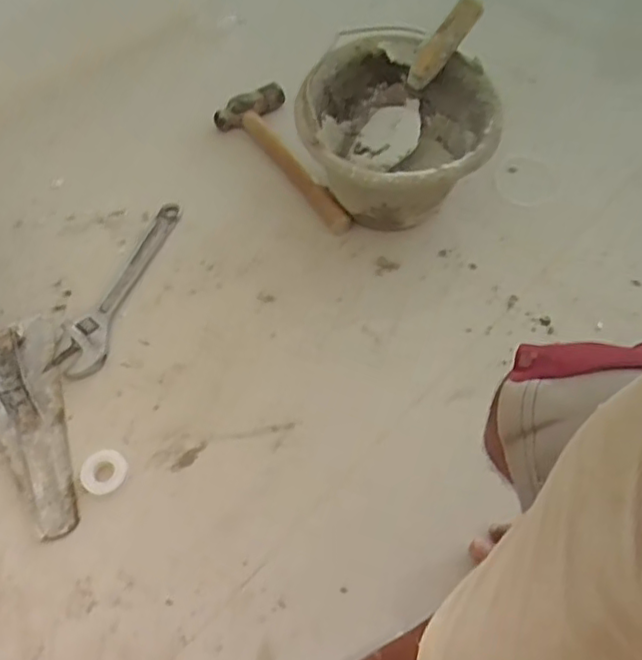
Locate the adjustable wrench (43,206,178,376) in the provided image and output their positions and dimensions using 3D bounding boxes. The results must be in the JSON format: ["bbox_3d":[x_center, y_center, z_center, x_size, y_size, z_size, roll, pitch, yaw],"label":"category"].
[{"bbox_3d":[-0.279,-0.068,0.888,0.071,0.020,0.297,15,62,8],"label":"adjustable wrench"}]

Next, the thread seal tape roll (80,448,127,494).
[{"bbox_3d":[-0.251,0.165,0.748,0.050,0.015,0.051,31,66,16],"label":"thread seal tape roll"}]

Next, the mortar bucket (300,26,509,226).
[{"bbox_3d":[0.101,-0.263,0.908,0.260,0.221,0.245,1,61,1],"label":"mortar bucket"}]

